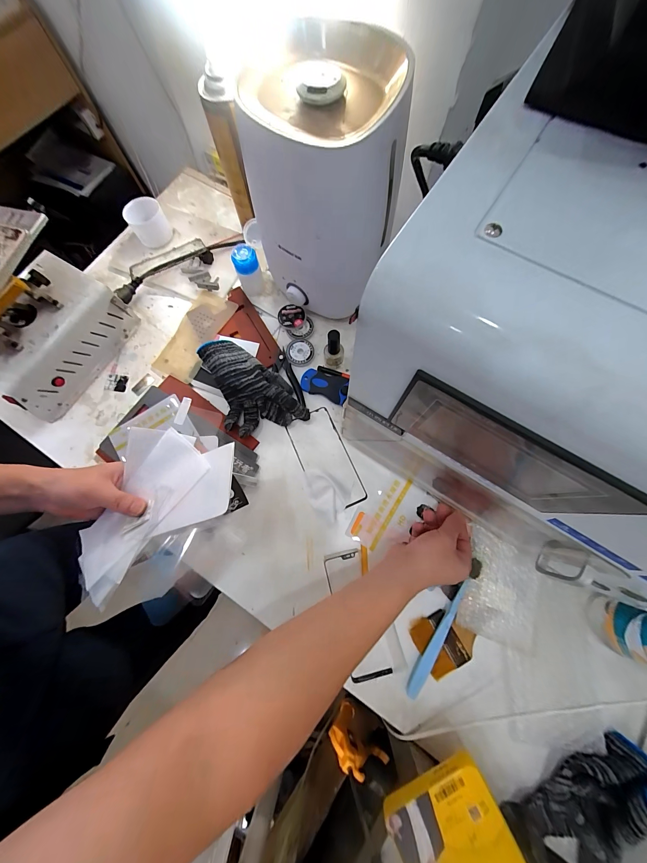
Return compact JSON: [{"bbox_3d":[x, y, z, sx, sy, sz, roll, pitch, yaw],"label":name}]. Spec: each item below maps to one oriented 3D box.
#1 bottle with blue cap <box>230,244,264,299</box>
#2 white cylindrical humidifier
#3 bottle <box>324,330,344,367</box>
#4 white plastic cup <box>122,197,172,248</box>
[{"bbox_3d":[-0.130,-0.278,0.501,0.043,0.071,0.043,-18,76,-3],"label":"bottle with blue cap"},{"bbox_3d":[-0.007,-0.300,0.396,0.172,0.274,0.160,-14,75,-2],"label":"white cylindrical humidifier"},{"bbox_3d":[0.017,-0.125,0.454,0.030,0.074,0.024,0,75,1],"label":"bottle"},{"bbox_3d":[-0.319,-0.380,0.536,0.064,0.059,0.057,-34,77,-7],"label":"white plastic cup"}]

